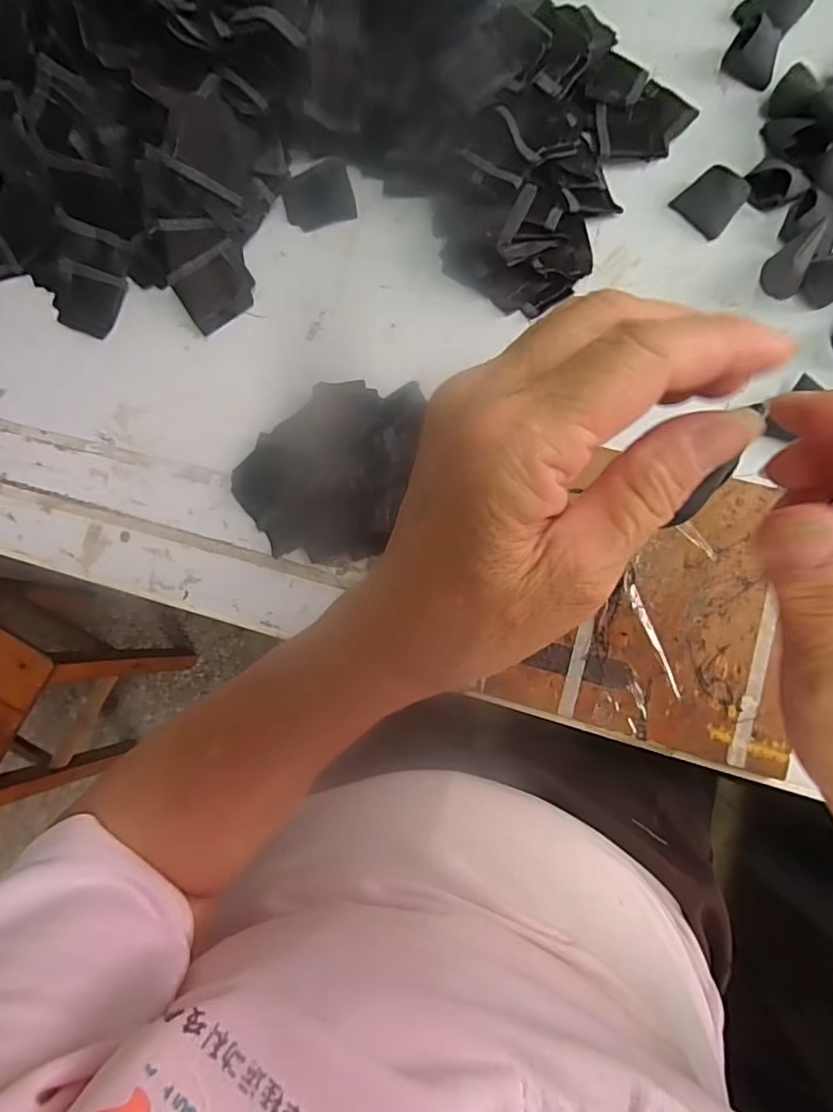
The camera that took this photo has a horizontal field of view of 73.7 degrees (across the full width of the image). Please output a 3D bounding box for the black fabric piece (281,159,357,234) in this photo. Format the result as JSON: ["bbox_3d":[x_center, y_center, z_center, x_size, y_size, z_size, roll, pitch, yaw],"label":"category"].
[{"bbox_3d":[-0.076,-0.277,0.427,0.052,0.006,0.048,-15,81,2],"label":"black fabric piece"}]

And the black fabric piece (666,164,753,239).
[{"bbox_3d":[0.211,-0.255,0.396,0.035,0.021,0.041,-42,81,-3],"label":"black fabric piece"}]

